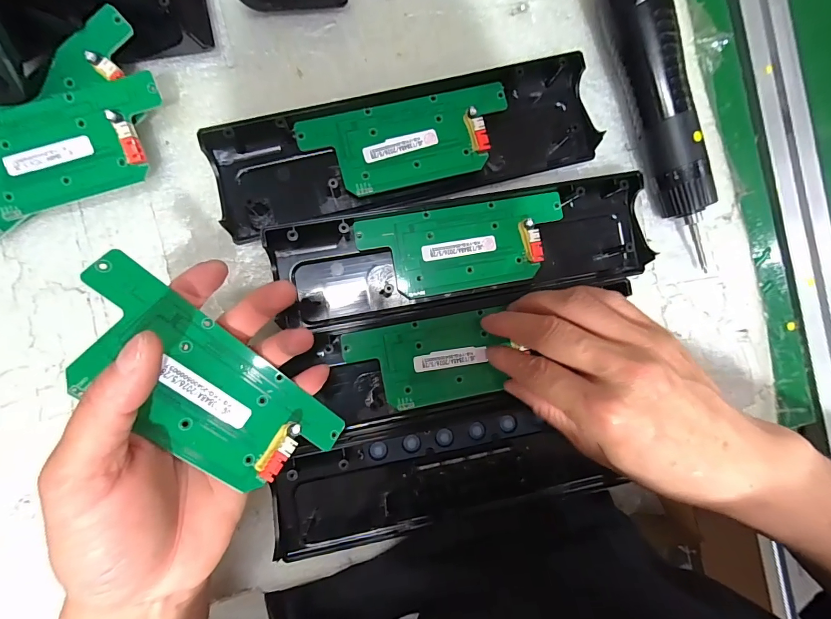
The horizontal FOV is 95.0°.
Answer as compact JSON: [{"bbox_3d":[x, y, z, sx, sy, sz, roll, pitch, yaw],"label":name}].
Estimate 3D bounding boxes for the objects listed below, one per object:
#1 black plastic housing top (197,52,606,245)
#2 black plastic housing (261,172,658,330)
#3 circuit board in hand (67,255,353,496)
[{"bbox_3d":[-0.002,-0.109,0.248,0.246,0.018,0.071,-14,90,-6],"label":"black plastic housing top"},{"bbox_3d":[0.033,-0.038,0.251,0.243,0.016,0.068,-10,90,-6],"label":"black plastic housing"},{"bbox_3d":[-0.094,0.039,0.175,0.133,0.007,0.054,47,55,-24],"label":"circuit board in hand"}]

